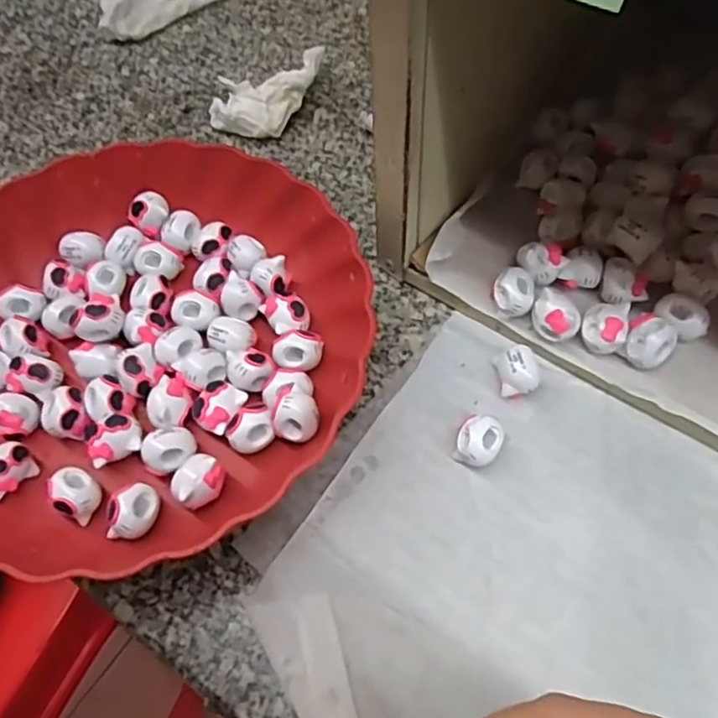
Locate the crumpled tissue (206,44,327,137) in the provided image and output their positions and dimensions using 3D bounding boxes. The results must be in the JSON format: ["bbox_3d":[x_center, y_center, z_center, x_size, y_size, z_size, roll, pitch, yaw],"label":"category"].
[{"bbox_3d":[-0.059,-0.175,0.445,0.082,0.033,0.039,-21,60,-9],"label":"crumpled tissue"}]

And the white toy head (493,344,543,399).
[{"bbox_3d":[0.082,0.007,0.340,0.022,0.019,0.024,5,60,6],"label":"white toy head"}]

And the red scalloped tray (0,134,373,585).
[{"bbox_3d":[-0.120,-0.012,0.352,0.246,0.050,0.249,-14,59,-5],"label":"red scalloped tray"}]

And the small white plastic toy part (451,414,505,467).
[{"bbox_3d":[0.058,0.041,0.320,0.020,0.021,0.023,18,62,14],"label":"small white plastic toy part"}]

